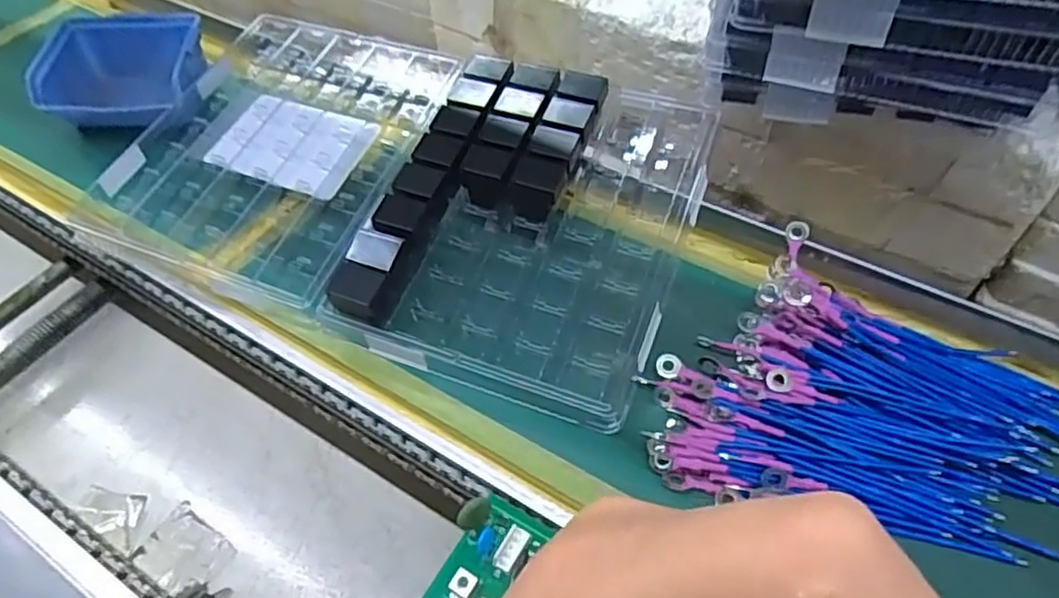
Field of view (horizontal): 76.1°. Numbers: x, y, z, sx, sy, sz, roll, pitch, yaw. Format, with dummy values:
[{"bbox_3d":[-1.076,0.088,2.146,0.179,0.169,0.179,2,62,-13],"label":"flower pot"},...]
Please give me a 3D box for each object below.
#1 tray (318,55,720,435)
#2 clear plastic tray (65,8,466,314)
[{"bbox_3d":[0.004,-0.054,0.383,0.167,0.034,0.209,18,56,16],"label":"tray"},{"bbox_3d":[-0.159,-0.101,0.437,0.178,0.025,0.207,16,55,15],"label":"clear plastic tray"}]

